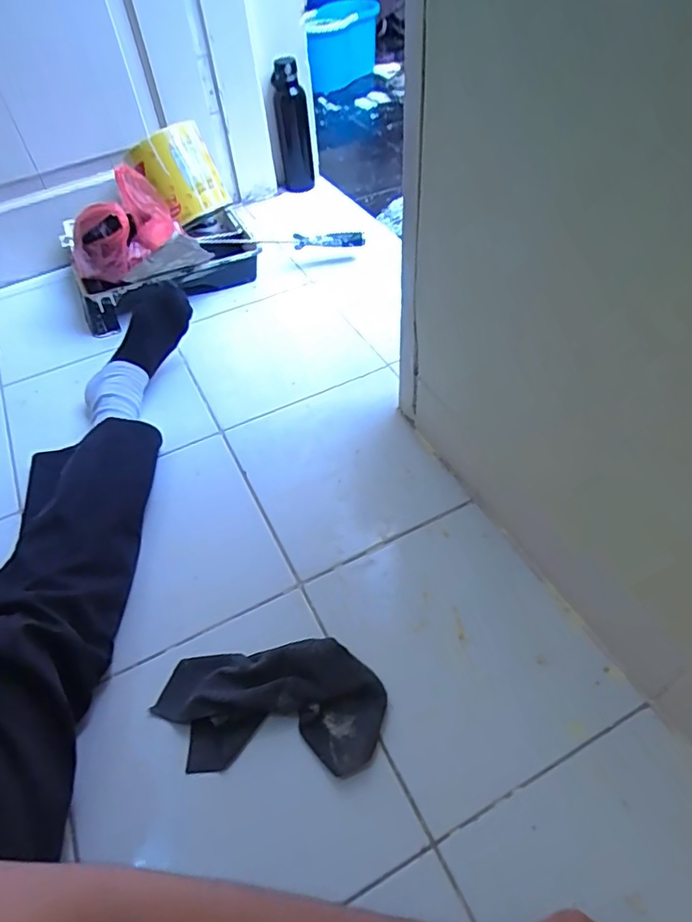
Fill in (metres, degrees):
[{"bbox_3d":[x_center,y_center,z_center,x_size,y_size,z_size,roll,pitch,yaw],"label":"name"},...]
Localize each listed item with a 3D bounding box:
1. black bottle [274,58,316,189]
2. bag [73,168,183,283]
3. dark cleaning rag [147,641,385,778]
[{"bbox_3d":[-0.119,-0.757,1.285,0.075,0.277,0.087,-9,49,0],"label":"black bottle"},{"bbox_3d":[-0.385,-0.391,0.945,0.179,0.124,0.141,-21,50,-11],"label":"bag"},{"bbox_3d":[-0.080,0.251,0.574,0.232,0.036,0.117,-1,50,4],"label":"dark cleaning rag"}]

